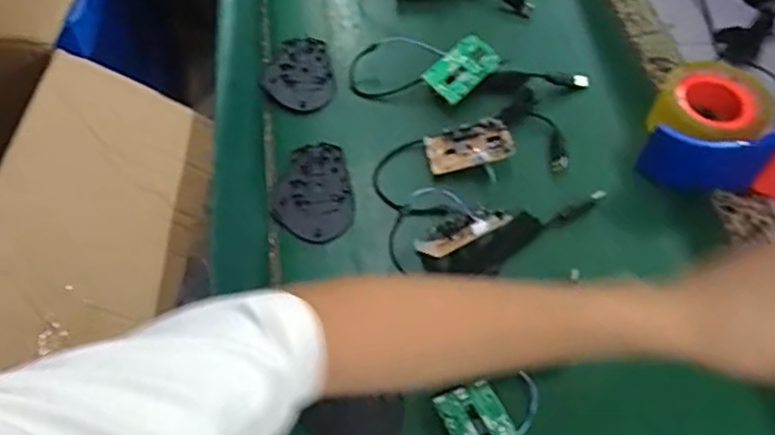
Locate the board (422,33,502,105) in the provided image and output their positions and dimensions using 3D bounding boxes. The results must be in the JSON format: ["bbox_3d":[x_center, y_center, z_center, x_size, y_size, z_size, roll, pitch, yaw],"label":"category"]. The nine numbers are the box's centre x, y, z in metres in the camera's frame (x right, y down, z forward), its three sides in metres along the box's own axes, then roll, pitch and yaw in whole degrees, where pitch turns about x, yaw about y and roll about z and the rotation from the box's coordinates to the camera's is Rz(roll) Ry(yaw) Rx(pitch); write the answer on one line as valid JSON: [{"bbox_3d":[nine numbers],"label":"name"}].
[{"bbox_3d":[0.080,-0.157,0.660,0.081,0.010,0.049,-40,80,-16],"label":"board"}]

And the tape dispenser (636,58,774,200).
[{"bbox_3d":[0.312,-0.090,0.602,0.150,0.071,0.133,5,57,0],"label":"tape dispenser"}]

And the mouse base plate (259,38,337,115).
[{"bbox_3d":[-0.092,-0.154,0.669,0.071,0.010,0.097,11,55,7],"label":"mouse base plate"}]

